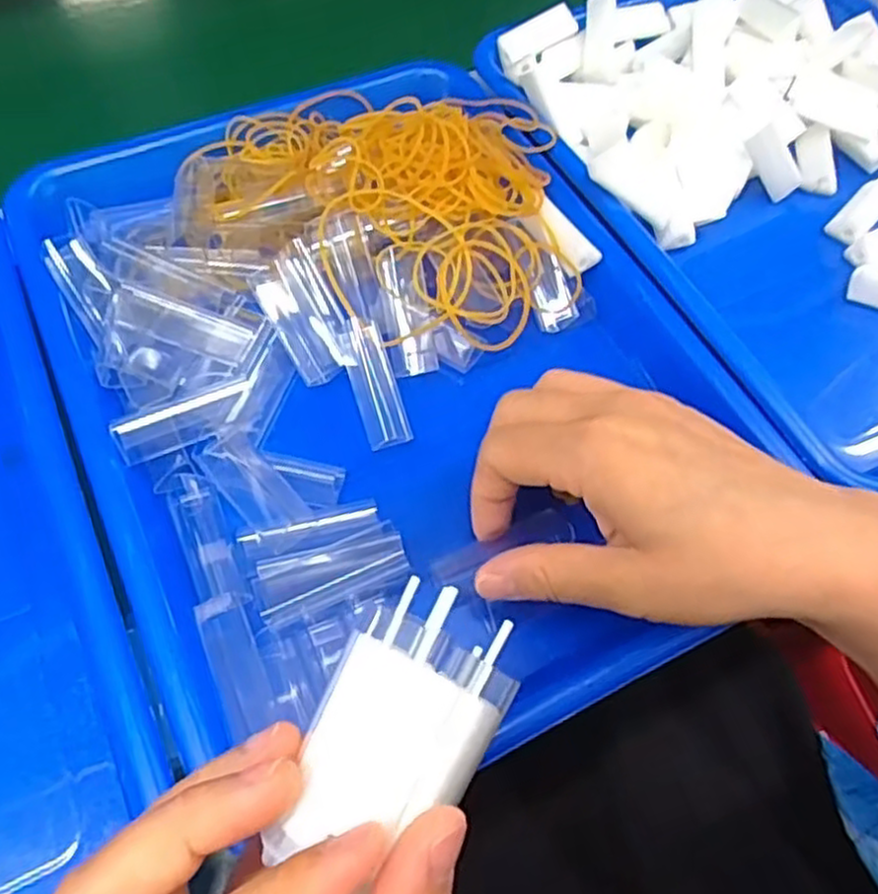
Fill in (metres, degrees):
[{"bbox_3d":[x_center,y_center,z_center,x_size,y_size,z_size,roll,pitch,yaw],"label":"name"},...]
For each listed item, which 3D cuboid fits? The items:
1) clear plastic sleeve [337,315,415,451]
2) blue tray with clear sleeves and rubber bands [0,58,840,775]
[{"bbox_3d":[-0.028,-0.028,0.319,0.019,0.005,0.057,-17,84,-7],"label":"clear plastic sleeve"},{"bbox_3d":[-0.028,-0.055,0.332,0.258,0.064,0.304,-23,64,-15],"label":"blue tray with clear sleeves and rubber bands"}]

